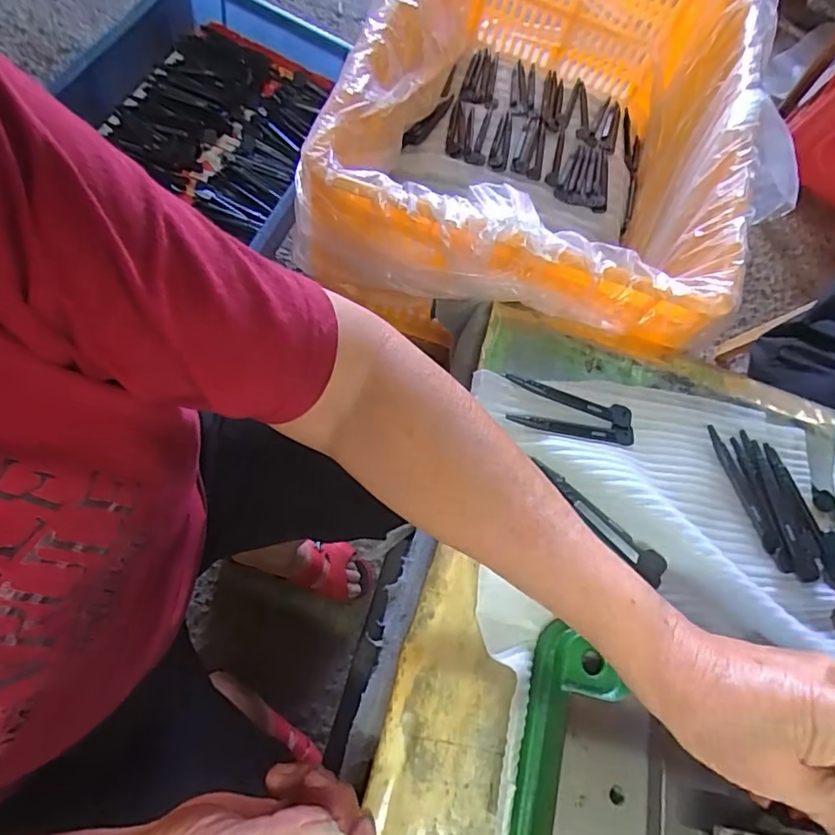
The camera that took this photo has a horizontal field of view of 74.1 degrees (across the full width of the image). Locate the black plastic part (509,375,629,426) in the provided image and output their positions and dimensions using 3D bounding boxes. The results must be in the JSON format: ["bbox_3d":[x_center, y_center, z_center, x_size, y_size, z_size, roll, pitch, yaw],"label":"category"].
[{"bbox_3d":[0.111,-0.014,0.402,0.099,0.004,0.015,18,66,-9],"label":"black plastic part"}]

